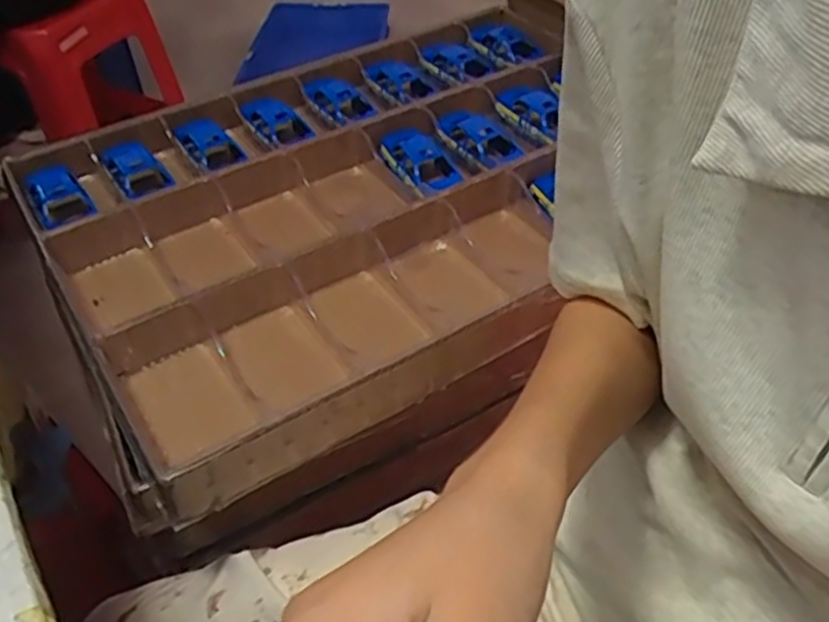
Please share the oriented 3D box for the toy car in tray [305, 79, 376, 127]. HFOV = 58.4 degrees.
[{"bbox_3d":[-0.086,-0.244,0.872,0.058,0.034,0.079,-24,49,-21],"label":"toy car in tray"}]

